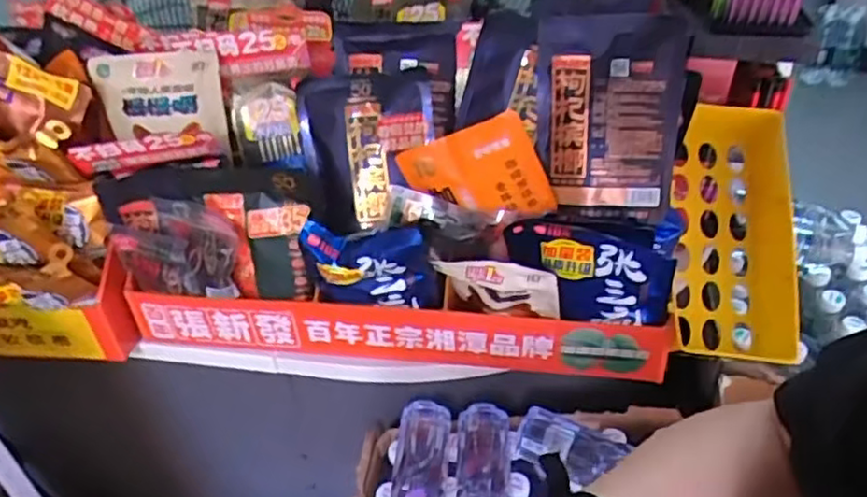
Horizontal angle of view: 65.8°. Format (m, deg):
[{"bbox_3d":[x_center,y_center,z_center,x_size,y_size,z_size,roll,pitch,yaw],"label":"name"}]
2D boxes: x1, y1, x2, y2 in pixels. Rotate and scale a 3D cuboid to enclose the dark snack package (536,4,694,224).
[{"bbox_3d":[0.189,-0.150,0.730,0.154,0.213,0.045,8,5,8],"label":"dark snack package"}]

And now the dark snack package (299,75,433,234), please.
[{"bbox_3d":[-0.074,-0.109,0.751,0.140,0.167,0.024,-2,5,4],"label":"dark snack package"}]

